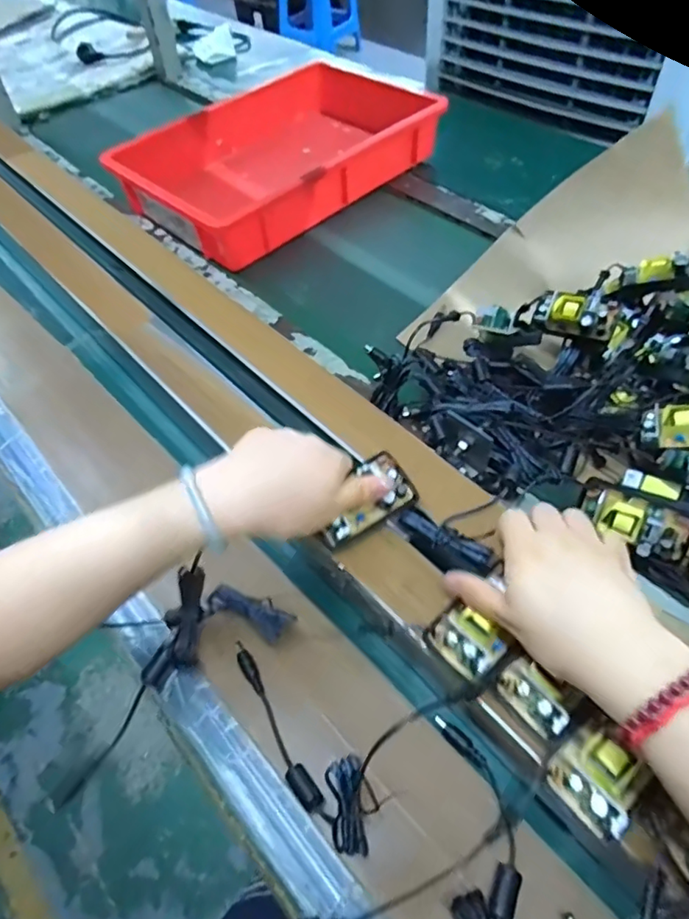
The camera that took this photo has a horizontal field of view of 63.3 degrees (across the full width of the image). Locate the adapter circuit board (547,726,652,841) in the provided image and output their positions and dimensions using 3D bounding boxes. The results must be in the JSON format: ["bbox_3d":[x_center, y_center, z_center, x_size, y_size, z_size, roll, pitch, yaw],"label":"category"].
[{"bbox_3d":[0.140,0.174,0.305,0.046,0.021,0.040,-34,61,-20],"label":"adapter circuit board"}]

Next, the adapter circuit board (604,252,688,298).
[{"bbox_3d":[0.320,-0.188,0.573,0.094,0.022,0.040,0,85,33],"label":"adapter circuit board"}]

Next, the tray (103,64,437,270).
[{"bbox_3d":[-0.094,-0.477,0.860,0.469,0.081,0.315,-37,62,-22],"label":"tray"}]

